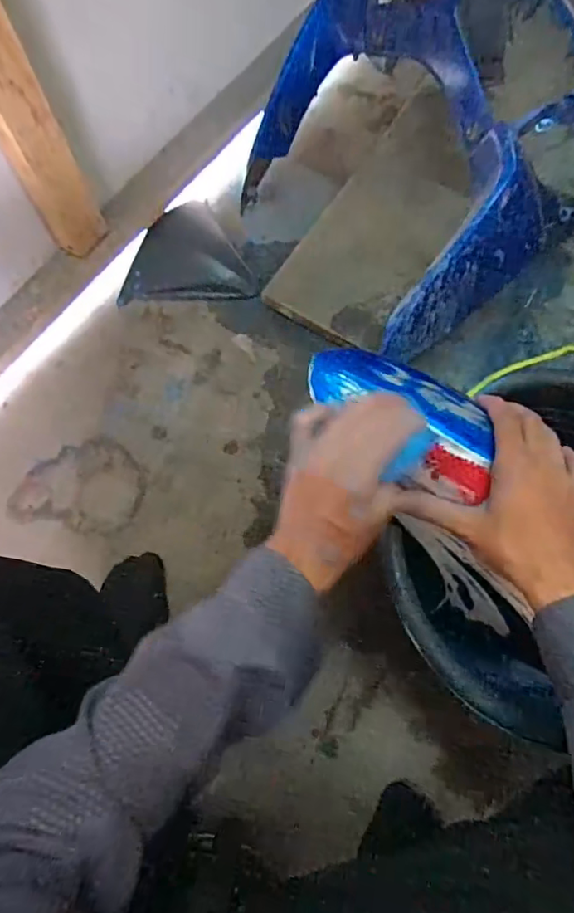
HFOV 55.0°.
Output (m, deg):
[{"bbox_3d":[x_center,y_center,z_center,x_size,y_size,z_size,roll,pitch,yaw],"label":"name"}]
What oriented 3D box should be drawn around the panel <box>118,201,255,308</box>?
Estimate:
[{"bbox_3d":[-0.169,-0.326,0.885,0.194,0.054,0.174,-7,72,-1],"label":"panel"}]

